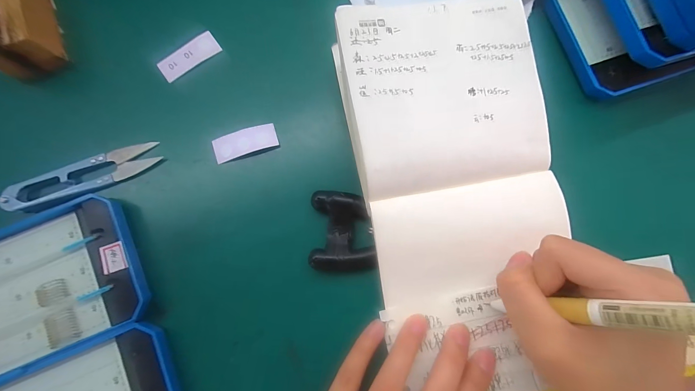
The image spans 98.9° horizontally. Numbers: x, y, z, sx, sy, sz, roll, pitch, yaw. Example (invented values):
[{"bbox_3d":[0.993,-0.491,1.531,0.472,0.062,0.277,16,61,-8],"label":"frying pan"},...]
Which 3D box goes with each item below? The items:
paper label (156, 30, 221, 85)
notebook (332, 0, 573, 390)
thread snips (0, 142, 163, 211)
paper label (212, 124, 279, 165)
[{"bbox_3d":[-0.118,-0.104,0.222,0.045,0.005,0.017,-36,85,-4],"label":"paper label"},{"bbox_3d":[0.072,-0.004,0.178,0.126,0.038,0.233,-10,81,-1],"label":"notebook"},{"bbox_3d":[-0.182,-0.014,0.203,0.101,0.011,0.022,-20,84,-3],"label":"thread snips"},{"bbox_3d":[-0.072,-0.038,0.210,0.044,0.005,0.019,-19,84,-3],"label":"paper label"}]

